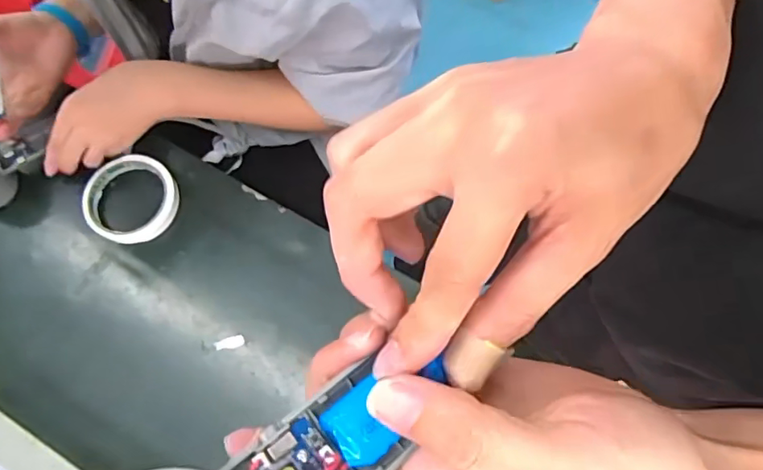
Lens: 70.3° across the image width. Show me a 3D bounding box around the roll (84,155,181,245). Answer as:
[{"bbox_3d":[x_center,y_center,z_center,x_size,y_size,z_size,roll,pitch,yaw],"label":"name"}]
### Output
[{"bbox_3d":[-0.257,-0.039,0.557,0.089,0.022,0.090,-1,74,2],"label":"roll"}]

